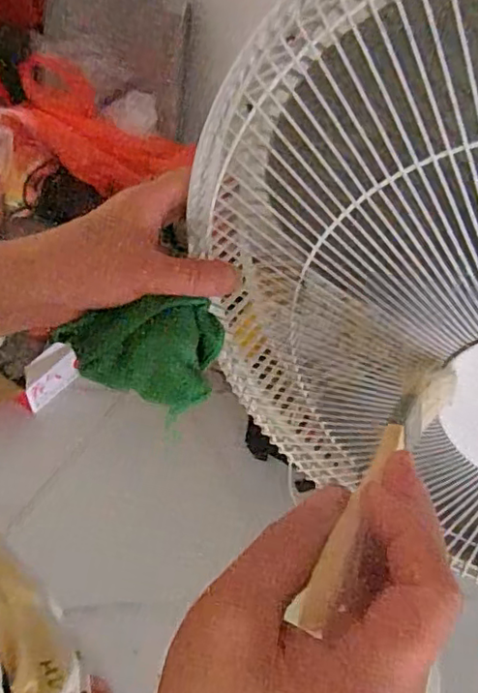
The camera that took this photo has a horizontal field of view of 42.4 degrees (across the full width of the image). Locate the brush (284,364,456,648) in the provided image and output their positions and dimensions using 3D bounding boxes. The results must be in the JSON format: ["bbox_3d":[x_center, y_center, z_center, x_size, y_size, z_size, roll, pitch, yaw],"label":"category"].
[{"bbox_3d":[0.059,0.046,0.245,0.022,0.015,0.161,26,35,17],"label":"brush"}]

